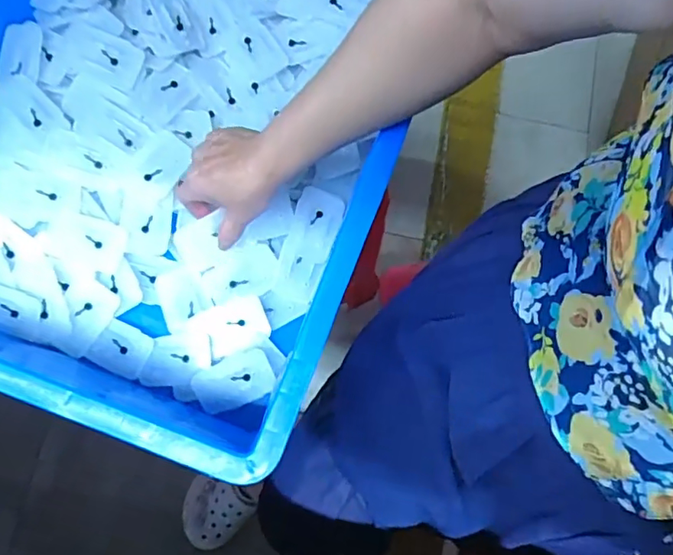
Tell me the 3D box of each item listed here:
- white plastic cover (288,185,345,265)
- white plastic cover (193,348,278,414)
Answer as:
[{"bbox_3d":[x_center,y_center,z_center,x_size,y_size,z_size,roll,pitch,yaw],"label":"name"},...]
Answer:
[{"bbox_3d":[-0.019,-0.051,0.528,0.043,0.008,0.073,13,79,1],"label":"white plastic cover"},{"bbox_3d":[-0.093,0.094,0.495,0.070,0.008,0.044,-24,96,-6],"label":"white plastic cover"}]

